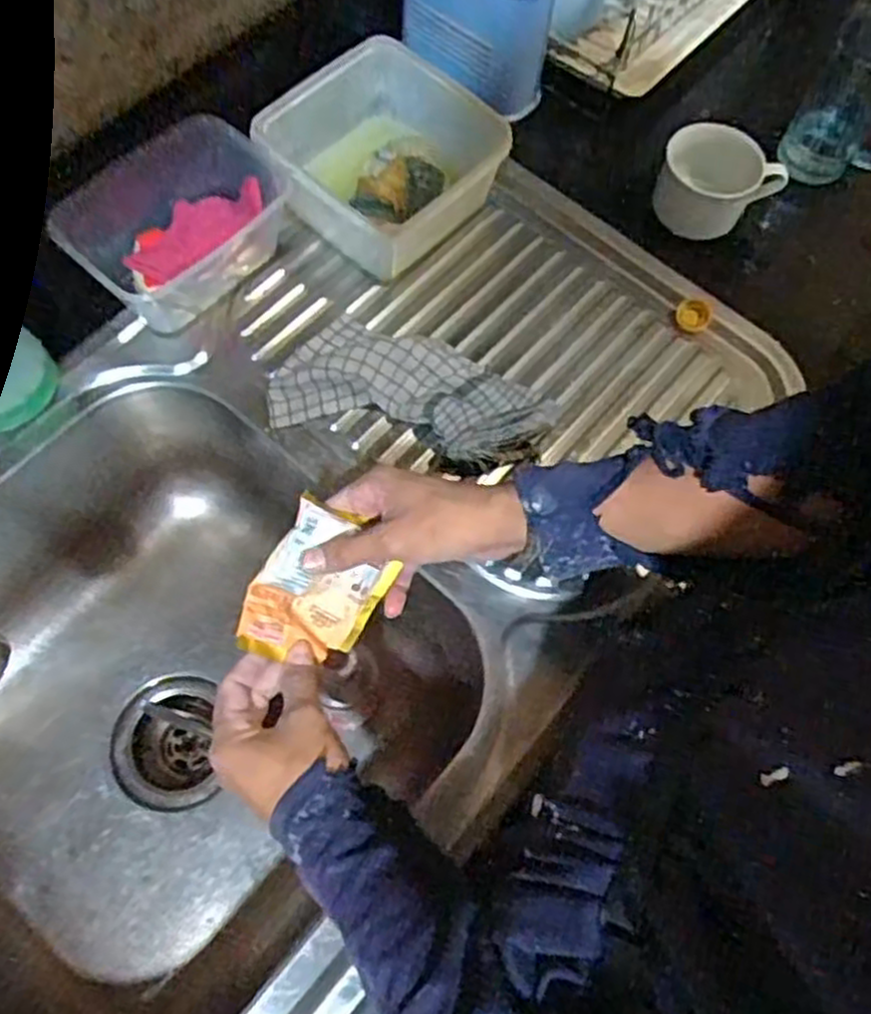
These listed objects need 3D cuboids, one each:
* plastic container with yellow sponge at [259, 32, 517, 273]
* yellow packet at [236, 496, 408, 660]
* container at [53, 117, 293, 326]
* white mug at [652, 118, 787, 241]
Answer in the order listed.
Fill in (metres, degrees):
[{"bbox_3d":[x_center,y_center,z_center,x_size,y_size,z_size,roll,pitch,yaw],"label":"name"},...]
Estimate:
[{"bbox_3d":[-0.046,-0.299,0.682,0.174,0.078,0.174,-42,76,-18],"label":"plastic container with yellow sponge"},{"bbox_3d":[-0.076,0.056,0.526,0.088,0.014,0.101,28,91,-36],"label":"yellow packet"},{"bbox_3d":[-0.222,-0.235,0.650,0.171,0.078,0.122,-42,76,-18],"label":"container"},{"bbox_3d":[0.253,-0.287,0.702,0.102,0.070,0.071,24,68,7],"label":"white mug"}]

